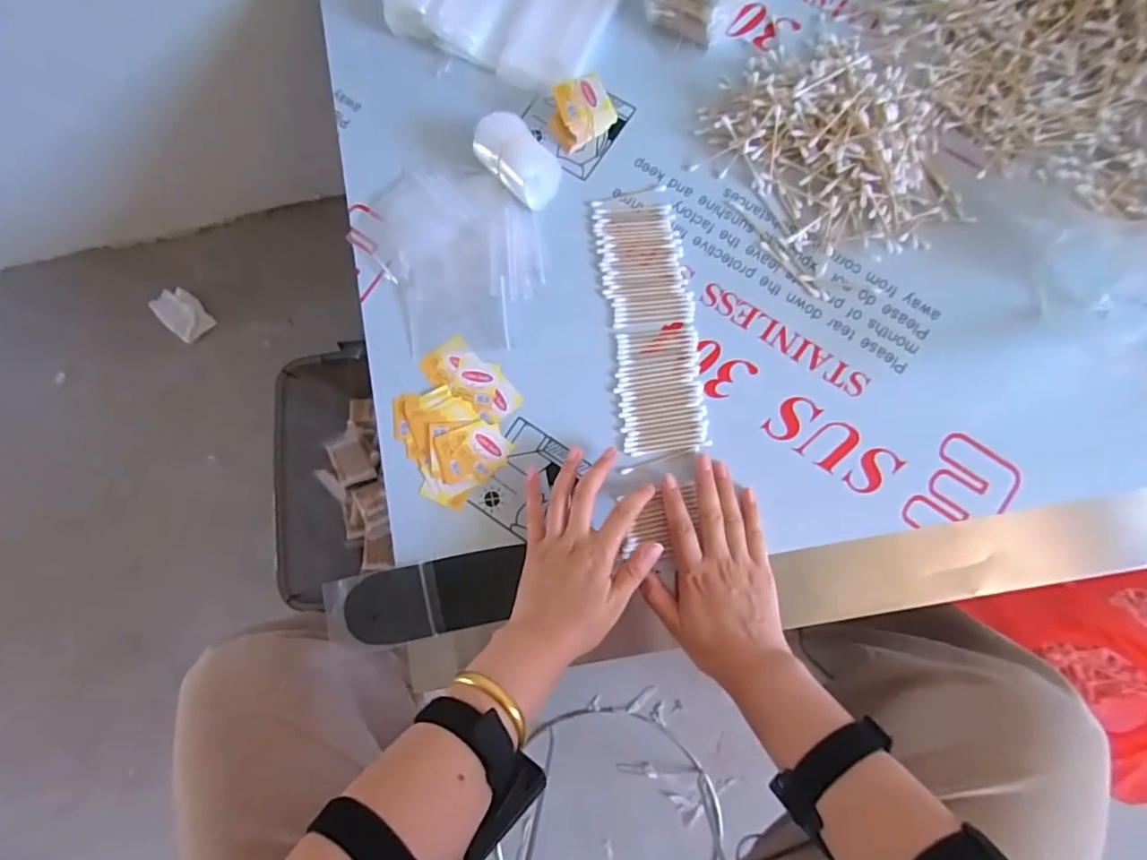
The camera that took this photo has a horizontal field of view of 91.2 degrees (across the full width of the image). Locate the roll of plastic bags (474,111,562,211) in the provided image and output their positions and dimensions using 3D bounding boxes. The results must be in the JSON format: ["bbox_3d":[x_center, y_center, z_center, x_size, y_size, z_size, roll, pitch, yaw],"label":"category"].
[{"bbox_3d":[-0.051,-0.252,0.524,0.051,0.040,0.086,-43,81,-1],"label":"roll of plastic bags"}]

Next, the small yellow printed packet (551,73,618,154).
[{"bbox_3d":[0.007,-0.298,0.527,0.056,0.039,0.047,-21,81,2],"label":"small yellow printed packet"}]

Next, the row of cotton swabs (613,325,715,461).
[{"bbox_3d":[0.078,-0.036,0.503,0.075,0.006,0.111,-6,82,5],"label":"row of cotton swabs"}]

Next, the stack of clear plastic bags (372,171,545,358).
[{"bbox_3d":[-0.110,-0.162,0.532,0.156,0.014,0.176,-5,82,5],"label":"stack of clear plastic bags"}]

